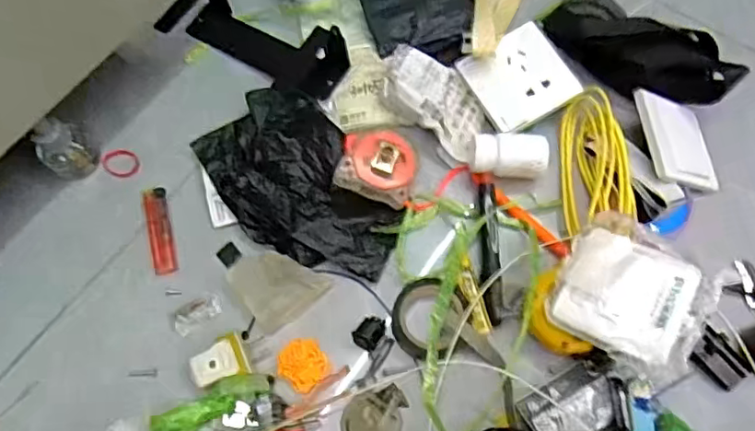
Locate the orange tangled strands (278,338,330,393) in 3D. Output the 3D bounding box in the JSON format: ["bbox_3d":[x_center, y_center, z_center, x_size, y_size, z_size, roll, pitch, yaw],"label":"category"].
[{"bbox_3d":[-0.060,0.121,0.470,0.037,0.008,0.039,0,69,1],"label":"orange tangled strands"}]

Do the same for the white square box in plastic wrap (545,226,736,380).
[{"bbox_3d":[0.195,0.059,0.436,0.107,0.027,0.101,38,74,14],"label":"white square box in plastic wrap"}]

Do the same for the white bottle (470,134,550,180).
[{"bbox_3d":[0.118,-0.051,0.518,0.066,0.032,0.037,5,69,3],"label":"white bottle"}]

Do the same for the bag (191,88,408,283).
[{"bbox_3d":[-0.069,-0.027,0.514,0.121,0.032,0.196,-33,72,-11],"label":"bag"}]

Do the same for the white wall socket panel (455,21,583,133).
[{"bbox_3d":[0.133,-0.130,0.539,0.087,0.016,0.088,-23,70,-7],"label":"white wall socket panel"}]

